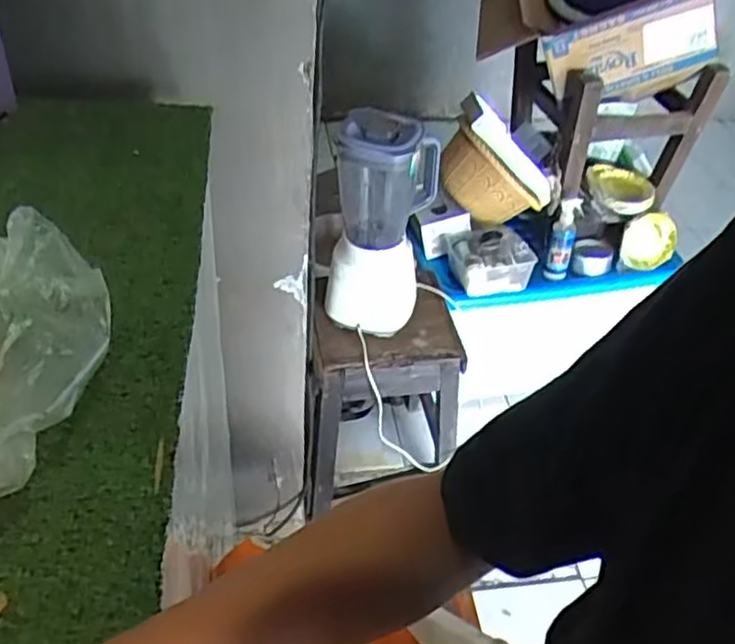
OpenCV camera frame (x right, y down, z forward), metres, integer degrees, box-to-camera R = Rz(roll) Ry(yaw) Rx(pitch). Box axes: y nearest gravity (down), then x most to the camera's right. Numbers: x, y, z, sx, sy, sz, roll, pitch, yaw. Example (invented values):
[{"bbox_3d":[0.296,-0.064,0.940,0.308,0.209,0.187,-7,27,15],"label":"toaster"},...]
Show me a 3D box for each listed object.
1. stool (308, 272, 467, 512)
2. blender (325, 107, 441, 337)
[{"bbox_3d":[0.009,0.146,1.456,0.285,0.419,0.212,-7,41,-14],"label":"stool"},{"bbox_3d":[0.027,-0.168,1.229,0.156,0.396,0.136,8,40,3],"label":"blender"}]

